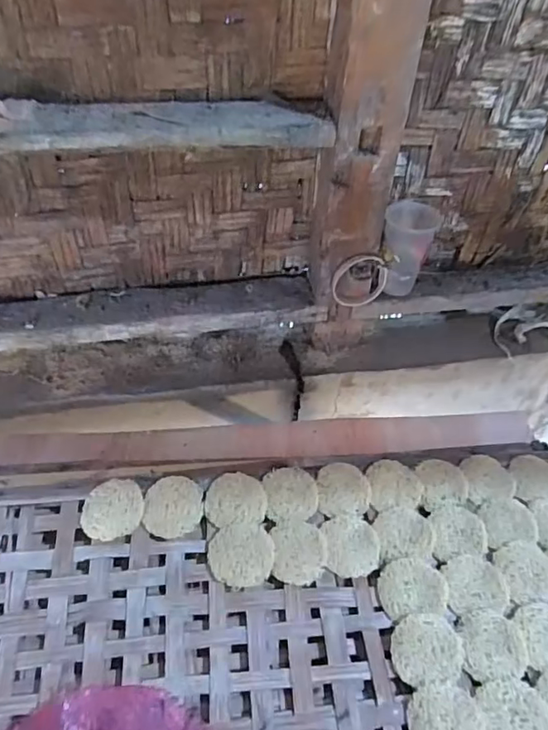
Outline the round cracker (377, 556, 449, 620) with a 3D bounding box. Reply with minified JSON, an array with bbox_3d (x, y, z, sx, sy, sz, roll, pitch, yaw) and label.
[{"bbox_3d":[0.170,0.273,0.662,0.082,0.008,0.068,-2,47,-5],"label":"round cracker"}]

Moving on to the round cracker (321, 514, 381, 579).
[{"bbox_3d":[0.100,0.232,0.694,0.070,0.011,0.078,1,46,-2],"label":"round cracker"}]

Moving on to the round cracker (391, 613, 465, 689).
[{"bbox_3d":[0.175,0.325,0.616,0.079,0.012,0.071,-6,47,-8],"label":"round cracker"}]

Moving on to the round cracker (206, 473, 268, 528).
[{"bbox_3d":[-0.051,0.179,0.721,0.079,0.016,0.070,-5,47,-7],"label":"round cracker"}]

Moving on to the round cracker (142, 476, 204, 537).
[{"bbox_3d":[-0.132,0.186,0.709,0.076,0.004,0.078,2,61,-3],"label":"round cracker"}]

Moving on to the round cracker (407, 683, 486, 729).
[{"bbox_3d":[0.182,0.374,0.564,0.076,0.004,0.070,1,46,-2],"label":"round cracker"}]

